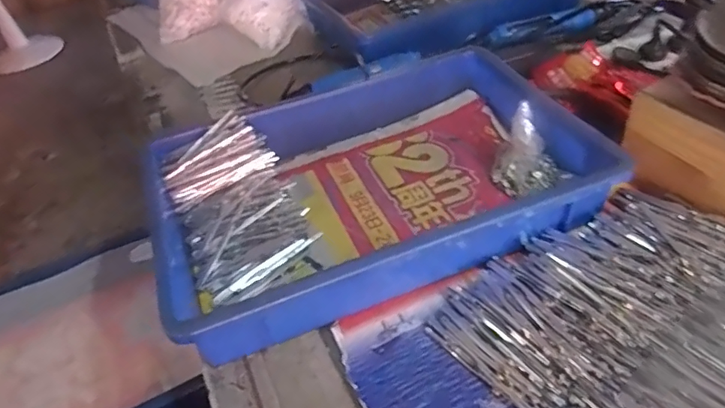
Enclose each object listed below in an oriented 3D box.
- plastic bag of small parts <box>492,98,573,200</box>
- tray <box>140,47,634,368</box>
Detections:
[{"bbox_3d":[0.171,-0.057,0.553,0.060,0.073,0.082,-21,43,-16],"label":"plastic bag of small parts"},{"bbox_3d":[0.012,-0.027,0.545,0.431,0.077,0.276,-18,42,-13],"label":"tray"}]

